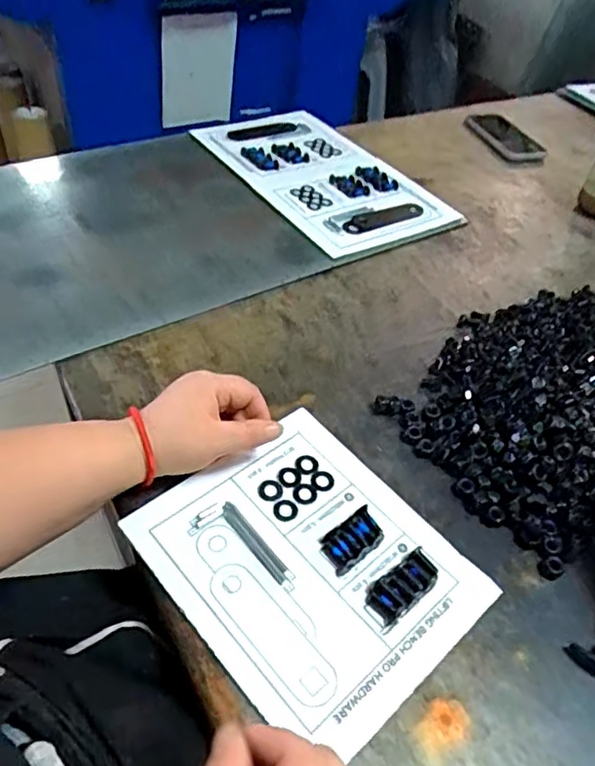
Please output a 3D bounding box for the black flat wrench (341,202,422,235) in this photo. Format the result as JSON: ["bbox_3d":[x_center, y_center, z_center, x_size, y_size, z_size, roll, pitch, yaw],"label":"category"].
[{"bbox_3d":[0.113,-0.222,0.794,0.128,0.006,0.035,-20,52,-24],"label":"black flat wrench"}]

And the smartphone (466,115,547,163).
[{"bbox_3d":[0.354,-0.425,1.019,0.080,0.006,0.161,-13,49,-18],"label":"smartphone"}]

